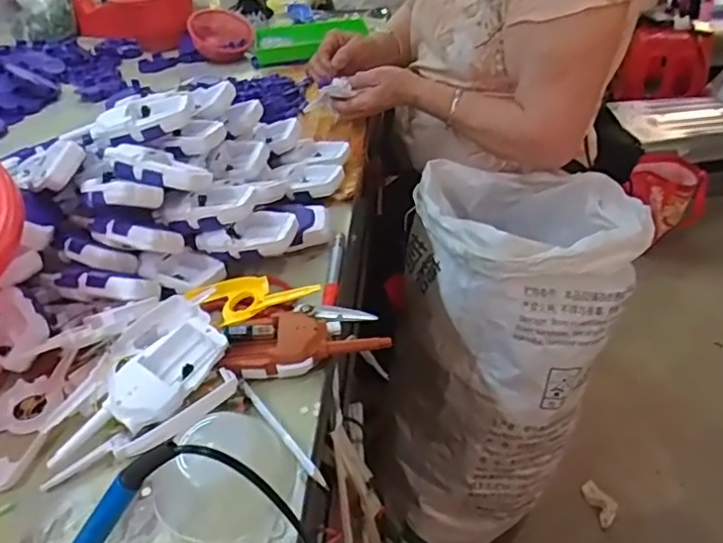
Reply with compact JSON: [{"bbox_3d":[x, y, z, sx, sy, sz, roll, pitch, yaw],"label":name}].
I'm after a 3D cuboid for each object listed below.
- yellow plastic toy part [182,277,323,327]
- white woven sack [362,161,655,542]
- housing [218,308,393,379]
[{"bbox_3d":[-0.111,0.024,0.627,0.128,0.030,0.060,-10,37,-8],"label":"yellow plastic toy part"},{"bbox_3d":[0.173,0.182,0.967,0.319,0.682,0.241,26,21,35],"label":"white woven sack"},{"bbox_3d":[-0.054,0.065,0.575,0.148,0.030,0.062,-10,37,-6],"label":"housing"}]

